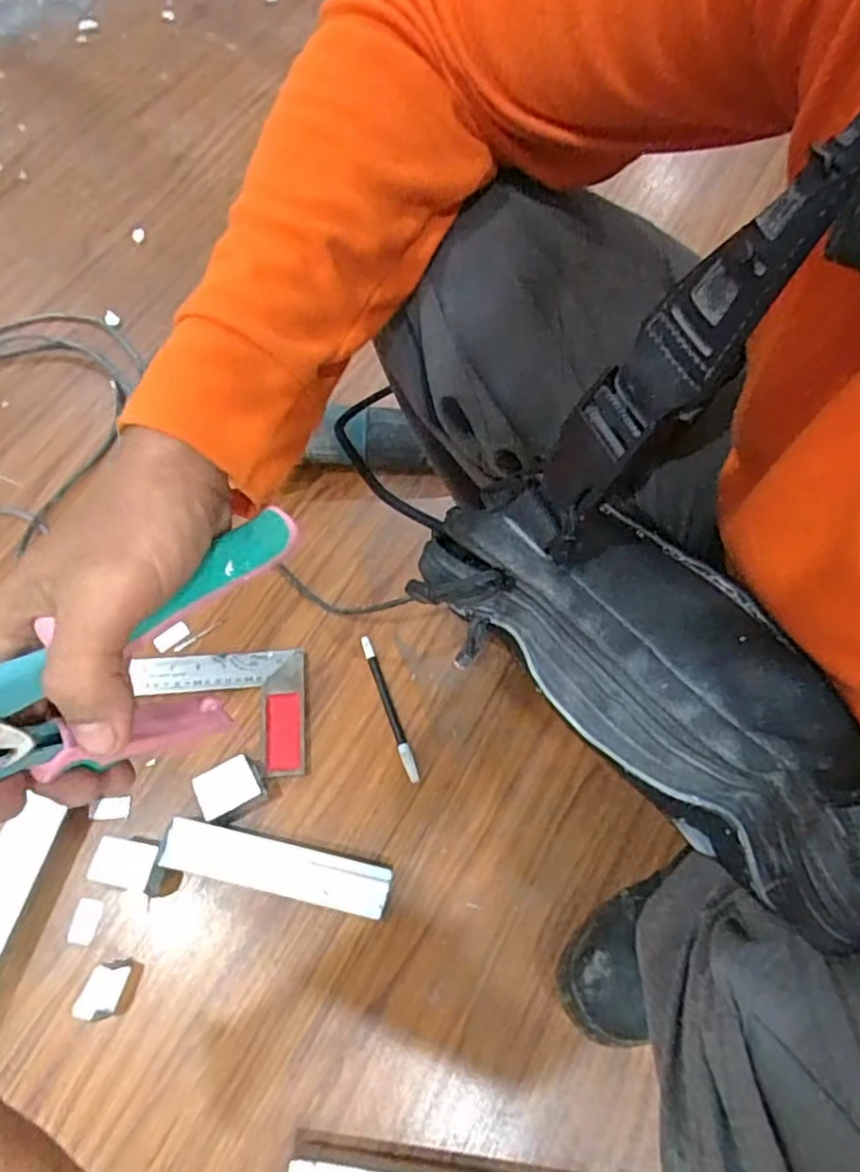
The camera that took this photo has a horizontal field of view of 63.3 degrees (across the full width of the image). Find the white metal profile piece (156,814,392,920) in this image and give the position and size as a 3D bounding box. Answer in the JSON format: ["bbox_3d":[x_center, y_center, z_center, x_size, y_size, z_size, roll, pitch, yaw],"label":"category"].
[{"bbox_3d":[-0.131,0.242,0.602,0.194,0.035,0.043,13,67,3],"label":"white metal profile piece"}]

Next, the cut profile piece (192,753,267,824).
[{"bbox_3d":[-0.178,0.183,0.629,0.055,0.033,0.046,-28,71,-13],"label":"cut profile piece"}]

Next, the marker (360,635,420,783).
[{"bbox_3d":[-0.040,0.116,0.676,0.011,0.008,0.150,-18,69,-10],"label":"marker"}]

